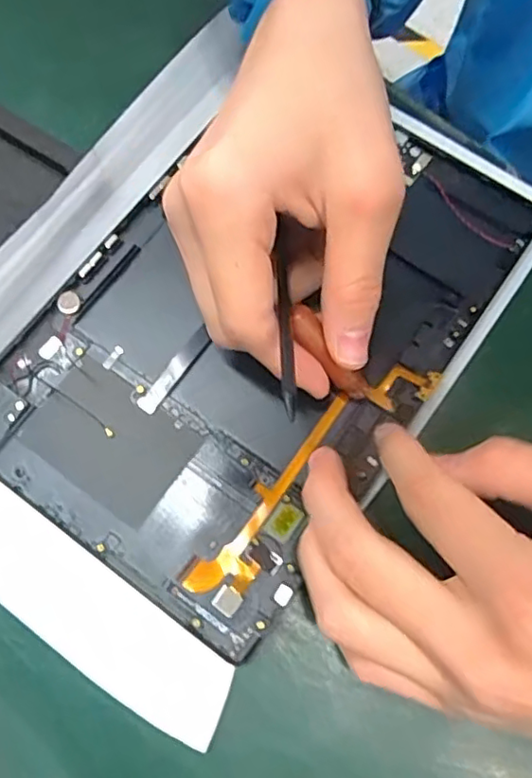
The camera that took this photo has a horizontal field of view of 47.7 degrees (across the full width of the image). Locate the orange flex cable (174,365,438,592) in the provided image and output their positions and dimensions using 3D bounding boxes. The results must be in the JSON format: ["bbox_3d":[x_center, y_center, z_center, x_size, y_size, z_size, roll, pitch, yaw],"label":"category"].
[{"bbox_3d":[0.018,0.033,0.244,0.131,0.008,0.026,-43,78,-12],"label":"orange flex cable"}]

